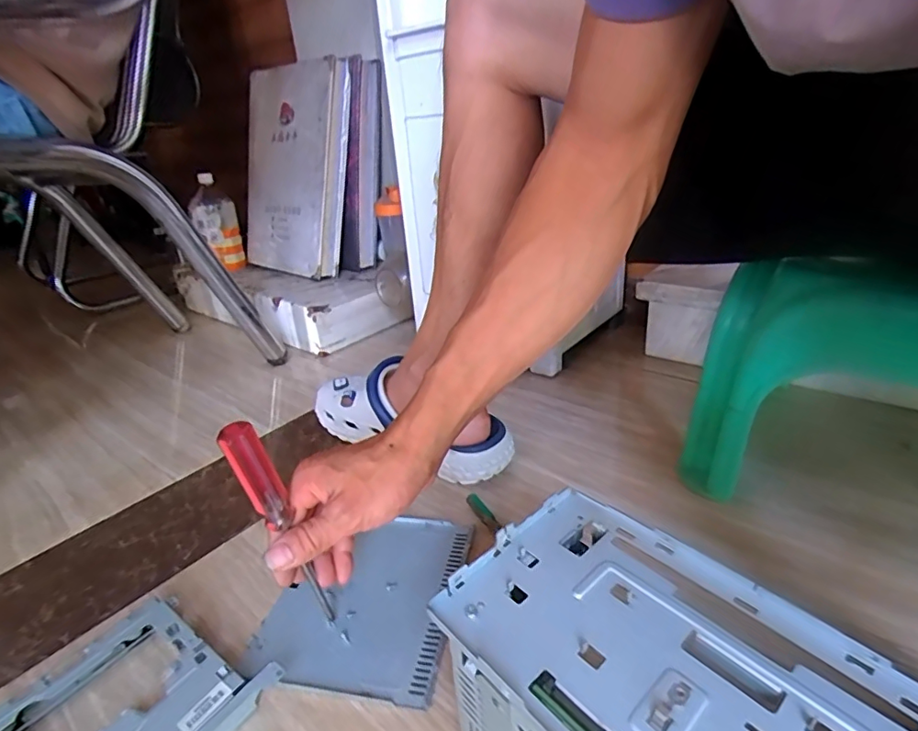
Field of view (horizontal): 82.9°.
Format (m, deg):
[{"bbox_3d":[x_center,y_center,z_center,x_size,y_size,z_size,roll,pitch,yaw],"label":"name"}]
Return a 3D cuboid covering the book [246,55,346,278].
[{"bbox_3d":[-0.364,-0.418,1.119,0.288,0.425,0.052,15,14,33],"label":"book"}]

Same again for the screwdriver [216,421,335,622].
[{"bbox_3d":[-0.125,0.119,0.375,0.022,0.206,0.022,-33,41,-29],"label":"screwdriver"}]

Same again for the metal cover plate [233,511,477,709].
[{"bbox_3d":[-0.077,0.194,0.455,0.152,0.011,0.178,2,26,13],"label":"metal cover plate"}]

